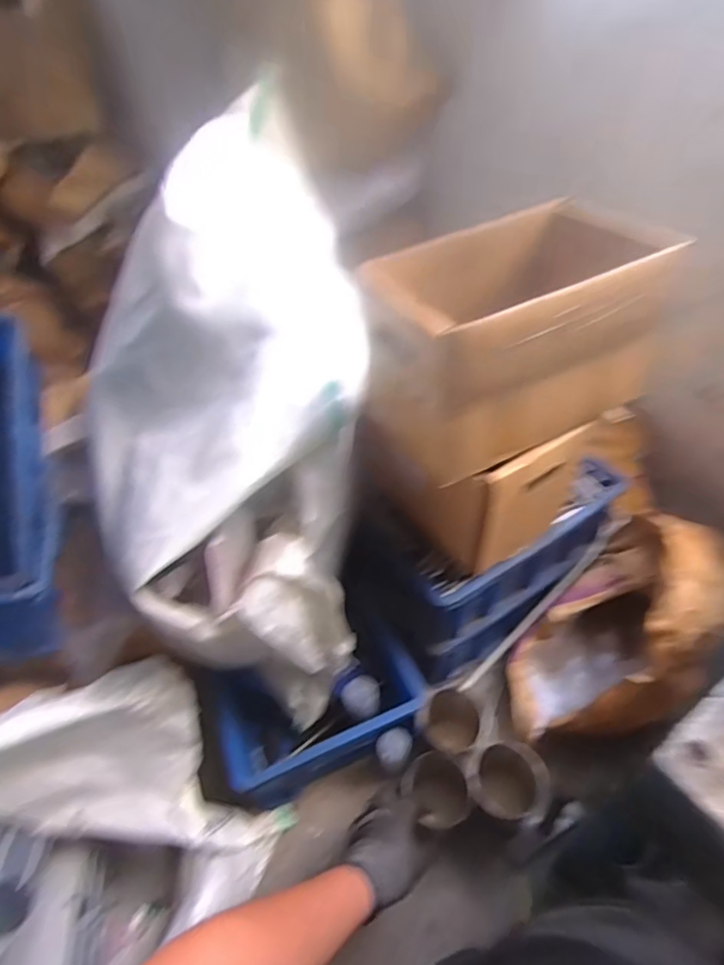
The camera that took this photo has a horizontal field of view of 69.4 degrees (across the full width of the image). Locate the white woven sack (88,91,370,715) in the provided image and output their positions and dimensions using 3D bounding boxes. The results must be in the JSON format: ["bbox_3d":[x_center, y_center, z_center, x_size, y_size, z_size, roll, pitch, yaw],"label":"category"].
[{"bbox_3d":[-0.210,-0.132,0.819,0.387,0.383,0.846,-6,75,0],"label":"white woven sack"}]

